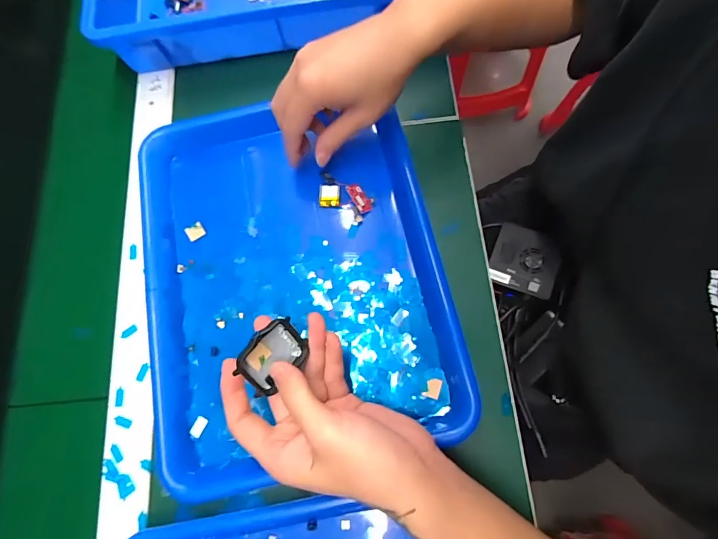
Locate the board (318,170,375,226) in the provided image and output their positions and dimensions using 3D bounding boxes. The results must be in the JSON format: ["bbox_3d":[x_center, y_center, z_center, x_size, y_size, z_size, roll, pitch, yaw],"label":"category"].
[{"bbox_3d":[-0.015,-0.068,0.364,0.054,0.008,0.032,27,78,11],"label":"board"}]

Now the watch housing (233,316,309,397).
[{"bbox_3d":[-0.057,0.056,0.255,0.044,0.015,0.035,-46,104,-26],"label":"watch housing"}]

